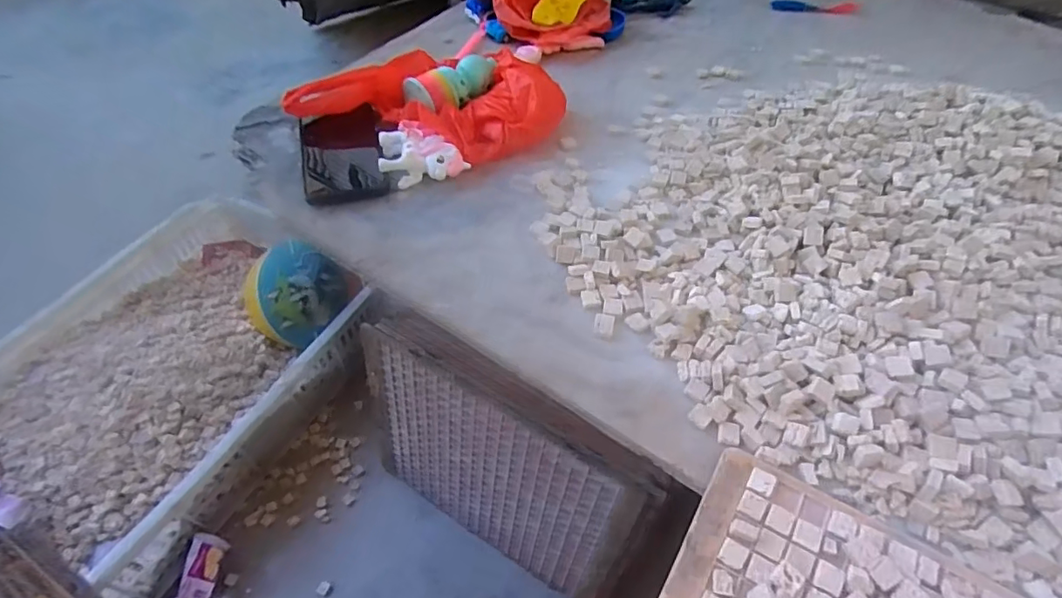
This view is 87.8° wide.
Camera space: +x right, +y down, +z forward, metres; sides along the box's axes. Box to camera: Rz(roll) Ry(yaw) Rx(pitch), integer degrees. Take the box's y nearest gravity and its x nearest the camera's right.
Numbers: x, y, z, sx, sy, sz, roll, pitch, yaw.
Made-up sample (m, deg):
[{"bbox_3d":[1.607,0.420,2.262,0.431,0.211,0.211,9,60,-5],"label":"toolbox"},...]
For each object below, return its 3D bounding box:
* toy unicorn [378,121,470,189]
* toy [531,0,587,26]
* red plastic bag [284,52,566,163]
[{"bbox_3d":[-0.119,-0.142,0.562,0.071,0.034,0.089,-36,60,-27],"label":"toy unicorn"},{"bbox_3d":[0.046,-0.414,0.764,0.101,0.052,0.012,-40,31,-8],"label":"toy"},{"bbox_3d":[-0.102,-0.205,0.599,0.252,0.059,0.183,-32,58,-25],"label":"red plastic bag"}]

